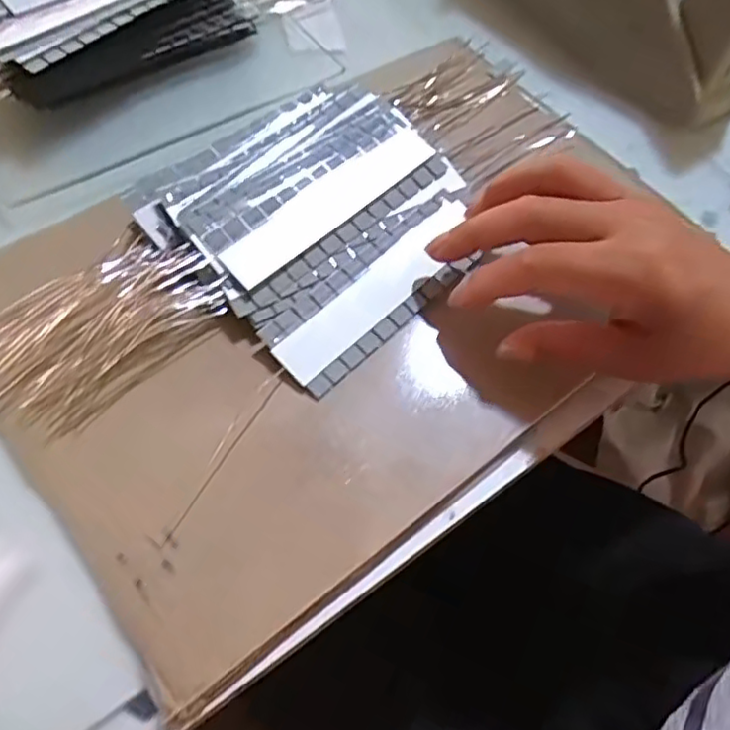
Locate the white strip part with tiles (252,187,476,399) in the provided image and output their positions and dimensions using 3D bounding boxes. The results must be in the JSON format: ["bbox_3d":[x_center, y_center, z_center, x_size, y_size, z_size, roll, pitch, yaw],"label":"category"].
[{"bbox_3d":[0.009,-0.038,0.309,0.043,0.010,0.123,40,69,14],"label":"white strip part with tiles"}]

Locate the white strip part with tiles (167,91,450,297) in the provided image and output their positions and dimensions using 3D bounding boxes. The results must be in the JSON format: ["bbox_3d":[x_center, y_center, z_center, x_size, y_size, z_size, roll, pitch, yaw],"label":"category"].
[{"bbox_3d":[-0.025,-0.090,0.319,0.072,0.008,0.128,44,66,5],"label":"white strip part with tiles"}]

